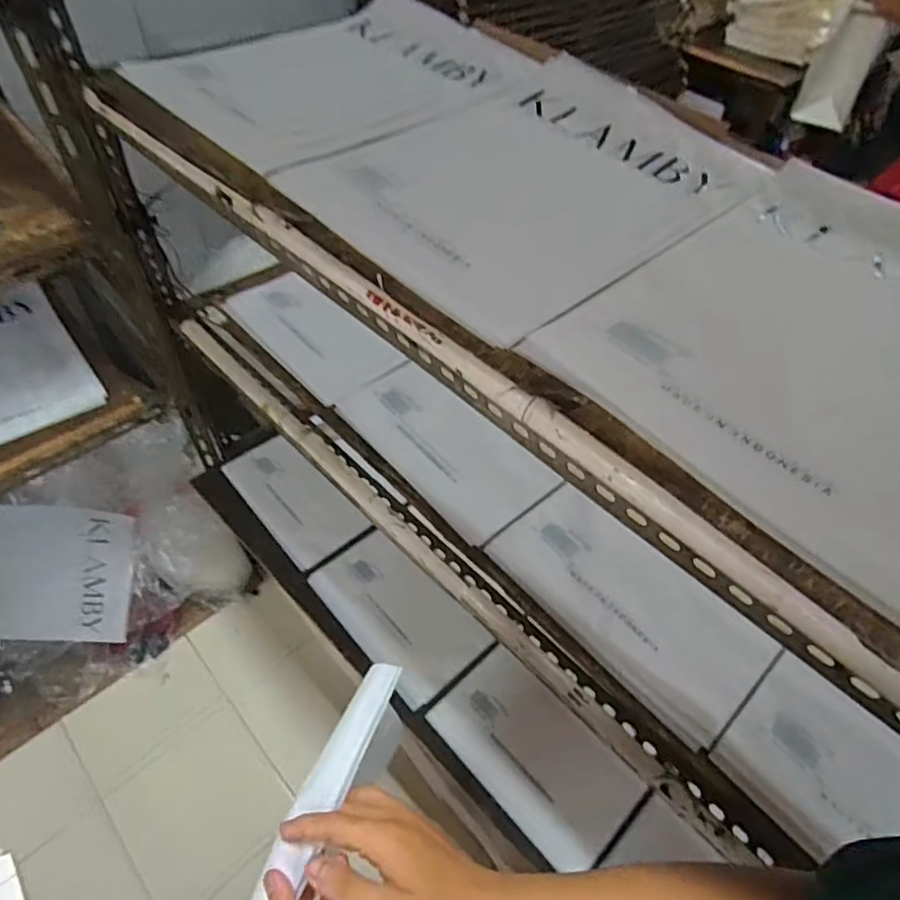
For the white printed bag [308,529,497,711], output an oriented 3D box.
[{"bbox_3d":[-0.093,0.280,1.061,0.166,0.031,0.308,-35,61,-28],"label":"white printed bag"}]

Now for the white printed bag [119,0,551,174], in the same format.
[{"bbox_3d":[-0.124,-0.449,0.718,0.388,0.039,0.311,-34,61,-27],"label":"white printed bag"}]

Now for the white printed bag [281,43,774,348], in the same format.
[{"bbox_3d":[0.089,-0.271,0.590,0.415,0.033,0.296,-34,61,-27],"label":"white printed bag"}]

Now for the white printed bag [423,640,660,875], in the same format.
[{"bbox_3d":[0.129,0.466,0.935,0.172,0.036,0.302,-34,61,-28],"label":"white printed bag"}]

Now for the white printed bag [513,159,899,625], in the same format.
[{"bbox_3d":[0.296,-0.089,0.463,0.403,0.029,0.305,-34,60,-27],"label":"white printed bag"}]

